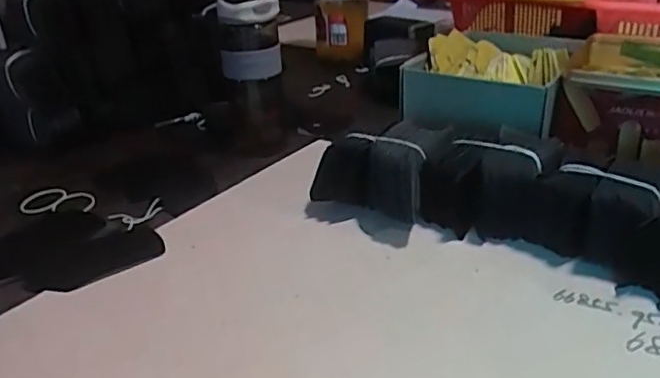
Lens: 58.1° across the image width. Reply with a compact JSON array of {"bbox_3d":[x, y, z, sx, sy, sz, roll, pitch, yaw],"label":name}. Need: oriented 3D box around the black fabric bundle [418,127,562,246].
[{"bbox_3d":[0.164,-0.005,0.613,0.121,0.078,0.105,11,31,25],"label":"black fabric bundle"}]

